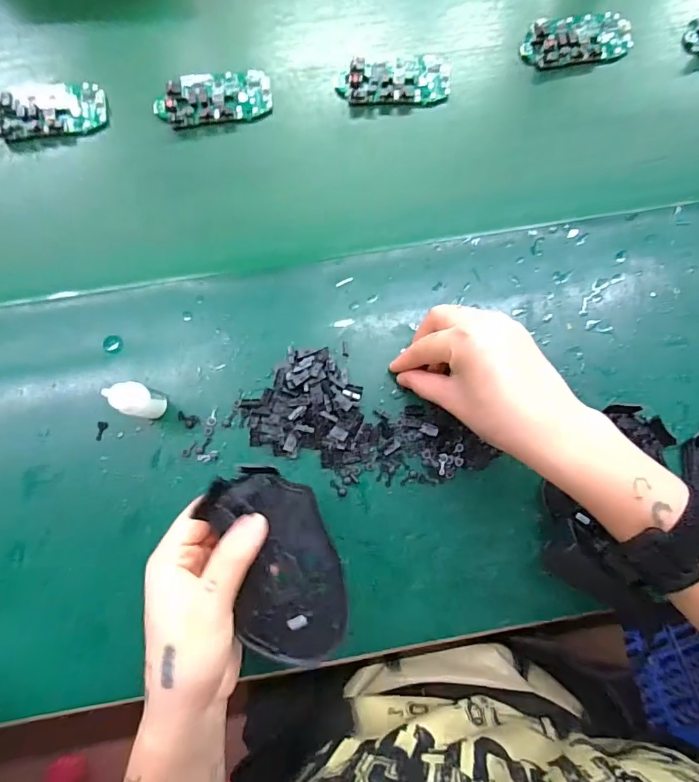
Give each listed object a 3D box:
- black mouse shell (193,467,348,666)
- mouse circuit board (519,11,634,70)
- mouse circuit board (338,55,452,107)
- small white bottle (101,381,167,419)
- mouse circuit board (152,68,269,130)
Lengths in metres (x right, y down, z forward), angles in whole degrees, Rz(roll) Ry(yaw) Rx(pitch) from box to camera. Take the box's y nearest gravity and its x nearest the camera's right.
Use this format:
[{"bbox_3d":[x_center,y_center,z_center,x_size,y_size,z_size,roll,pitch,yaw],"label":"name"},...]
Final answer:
[{"bbox_3d":[-0.041,0.101,0.277,0.065,0.017,0.113,-19,81,-5],"label":"black mouse shell"},{"bbox_3d":[0.203,-0.314,0.418,0.101,0.011,0.046,-12,80,-3],"label":"mouse circuit board"},{"bbox_3d":[0.039,-0.272,0.408,0.098,0.011,0.047,-4,80,-2],"label":"mouse circuit board"},{"bbox_3d":[-0.146,0.007,0.326,0.017,0.063,0.022,27,80,4],"label":"small white bottle"},{"bbox_3d":[-0.116,-0.250,0.402,0.096,0.018,0.044,-15,81,-4],"label":"mouse circuit board"}]

